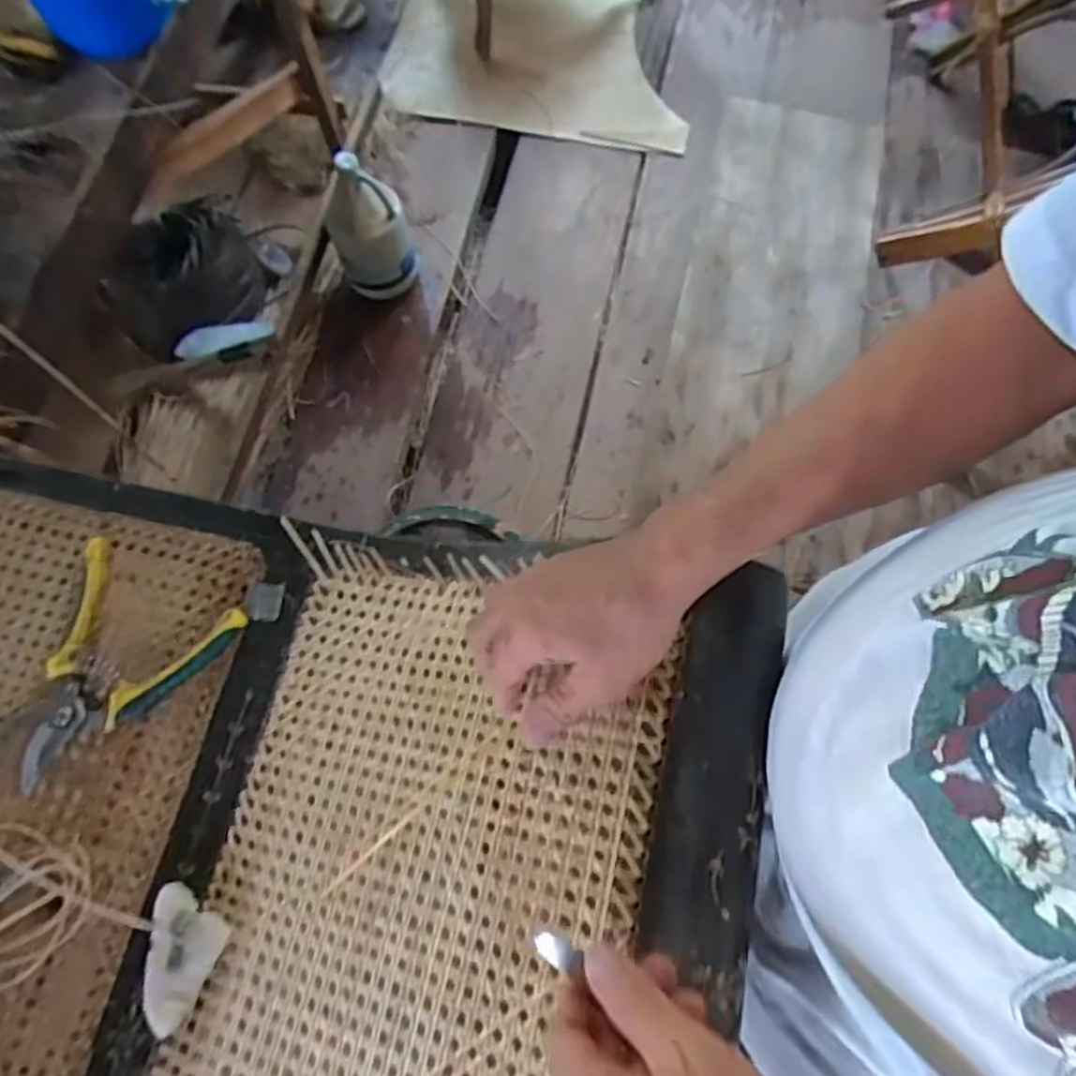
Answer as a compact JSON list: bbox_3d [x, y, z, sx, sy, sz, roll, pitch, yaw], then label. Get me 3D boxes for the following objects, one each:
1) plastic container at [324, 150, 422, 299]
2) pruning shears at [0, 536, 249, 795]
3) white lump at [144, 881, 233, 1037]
[{"bbox_3d":[-0.327,-0.604,1.428,0.123,0.271,0.143,36,76,14],"label":"plastic container"},{"bbox_3d":[-0.332,0.102,0.541,0.138,0.018,0.172,26,74,11],"label":"pruning shears"},{"bbox_3d":[-0.245,0.279,0.476,0.056,0.019,0.076,21,73,10],"label":"white lump"}]

